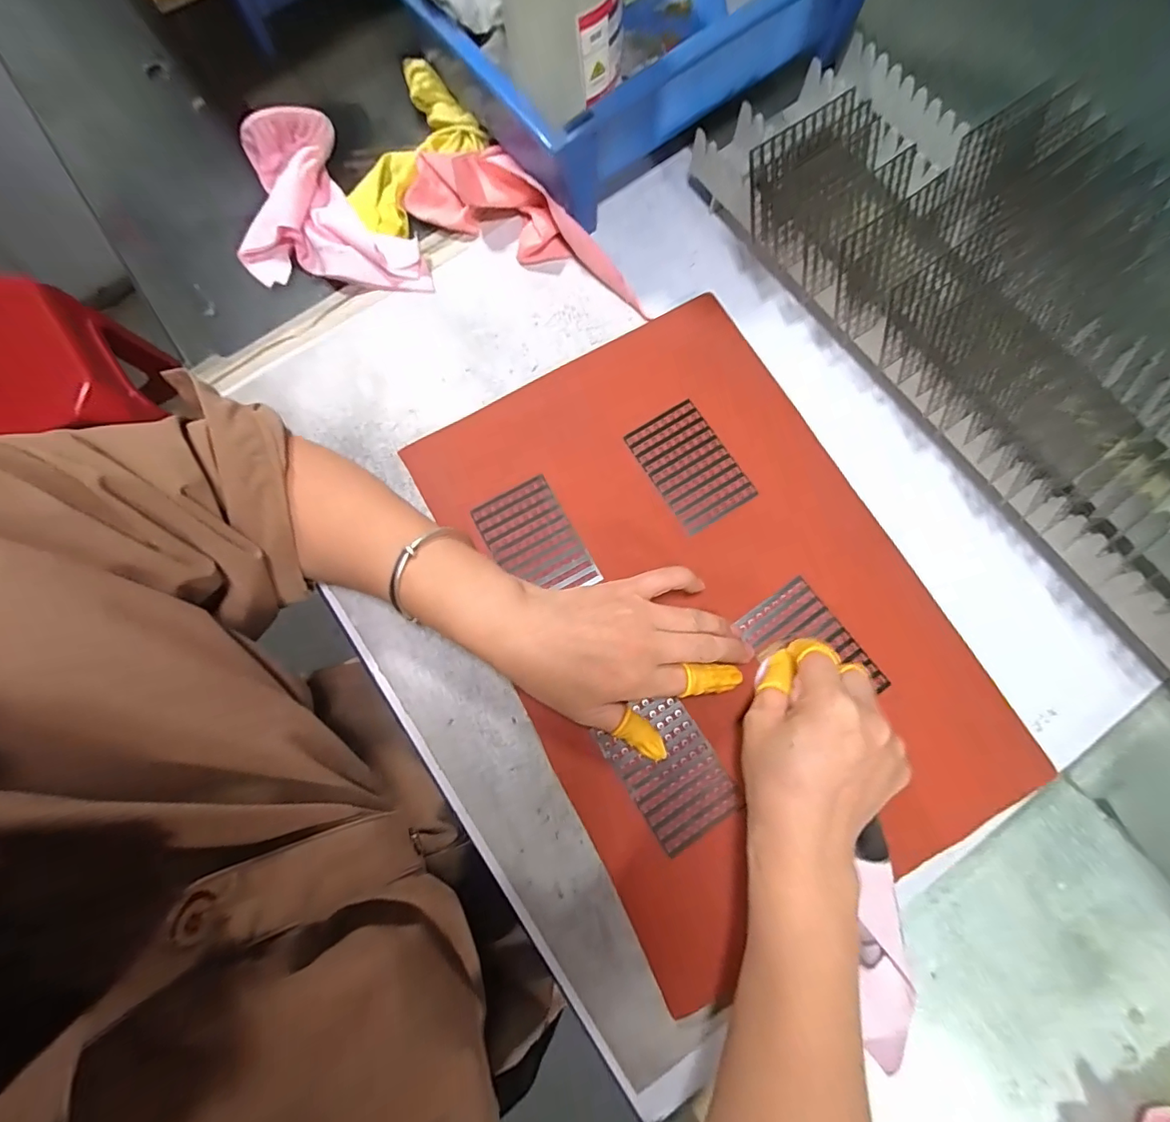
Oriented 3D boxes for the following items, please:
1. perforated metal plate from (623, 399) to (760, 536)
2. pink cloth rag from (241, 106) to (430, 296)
[{"bbox_3d":[0.072,-0.066,0.345,0.056,0.004,0.084,-31,79,-6],"label":"perforated metal plate"},{"bbox_3d":[-0.211,-0.259,0.382,0.115,0.041,0.165,-33,79,-6],"label":"pink cloth rag"}]

